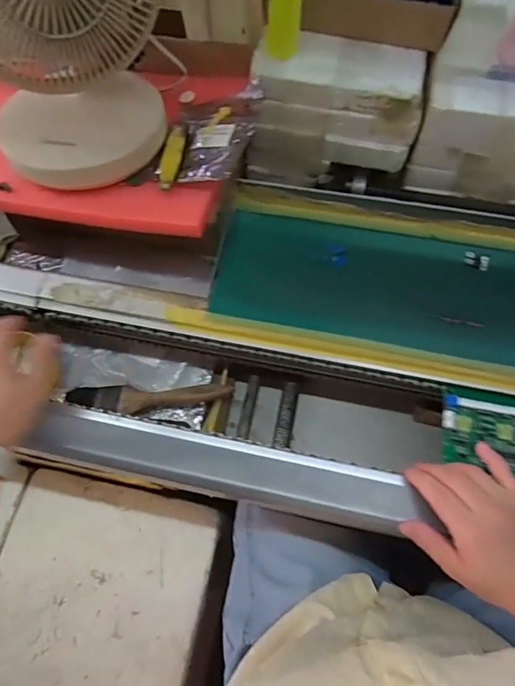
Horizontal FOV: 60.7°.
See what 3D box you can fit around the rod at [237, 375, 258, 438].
[{"bbox_3d":[-0.011,0.075,0.523,0.014,0.008,0.075,9,73,2],"label":"rod"}]

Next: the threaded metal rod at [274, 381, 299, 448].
[{"bbox_3d":[0.035,0.083,0.512,0.019,0.016,0.076,10,73,2],"label":"threaded metal rod"}]

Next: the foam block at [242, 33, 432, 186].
[{"bbox_3d":[0.103,-0.319,0.617,0.229,0.148,0.113,7,73,1],"label":"foam block"}]

